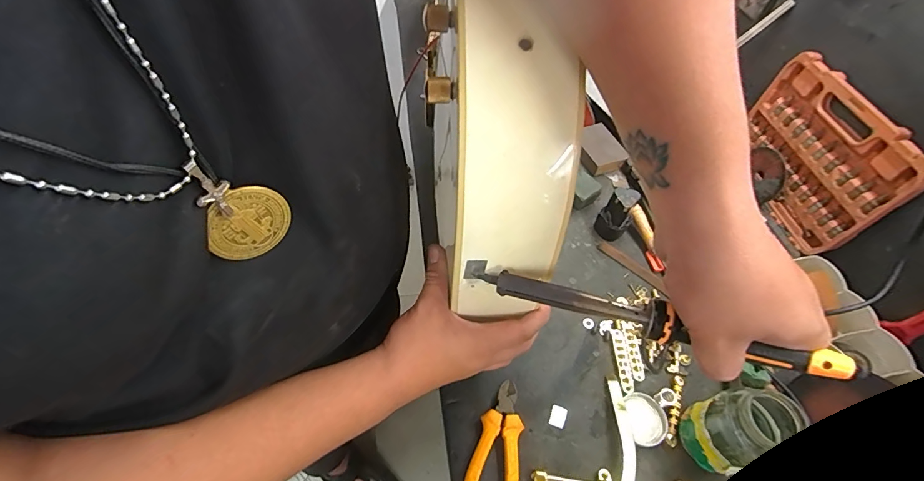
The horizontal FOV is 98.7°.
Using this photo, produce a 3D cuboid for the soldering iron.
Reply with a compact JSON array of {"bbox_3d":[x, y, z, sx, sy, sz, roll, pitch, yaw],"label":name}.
[{"bbox_3d":[0.128,0.055,0.285,0.267,0.020,0.021,14,56,15],"label":"soldering iron"}]

